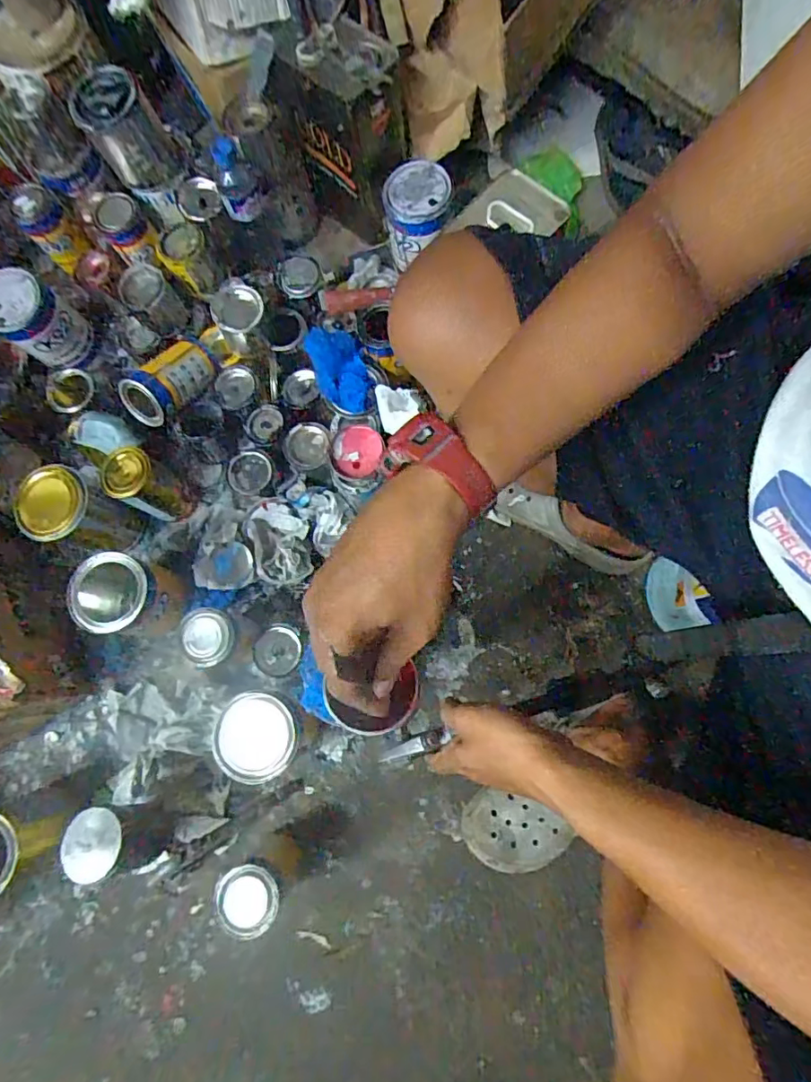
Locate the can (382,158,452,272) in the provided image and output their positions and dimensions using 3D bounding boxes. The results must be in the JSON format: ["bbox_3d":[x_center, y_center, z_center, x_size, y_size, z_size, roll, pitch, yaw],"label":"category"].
[{"bbox_3d":[0.021,-0.511,0.835,0.097,0.127,0.097,-1,77,4],"label":"can"}]

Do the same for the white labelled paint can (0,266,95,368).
[{"bbox_3d":[-0.583,-0.348,0.837,0.124,0.127,0.106,37,82,12],"label":"white labelled paint can"}]

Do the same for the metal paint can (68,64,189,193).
[{"bbox_3d":[-0.396,-0.582,0.759,0.102,0.117,0.091,-35,77,-4],"label":"metal paint can"}]

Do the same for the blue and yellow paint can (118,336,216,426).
[{"bbox_3d":[-0.343,-0.242,0.781,0.075,0.063,0.148,53,53,-29],"label":"blue and yellow paint can"}]

